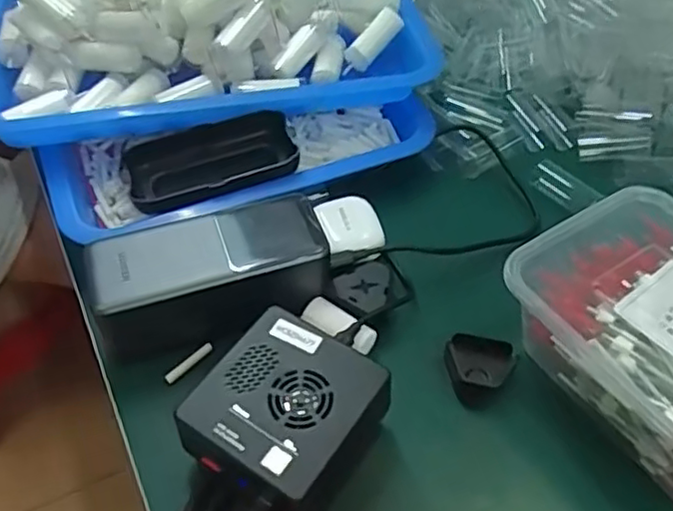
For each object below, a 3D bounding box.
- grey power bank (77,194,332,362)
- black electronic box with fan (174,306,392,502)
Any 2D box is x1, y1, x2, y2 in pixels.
[{"bbox_3d":[-0.071,0.011,0.361,0.129,0.049,0.063,-18,51,-15],"label":"grey power bank"},{"bbox_3d":[-0.022,0.077,0.303,0.077,0.037,0.078,27,54,22],"label":"black electronic box with fan"}]

